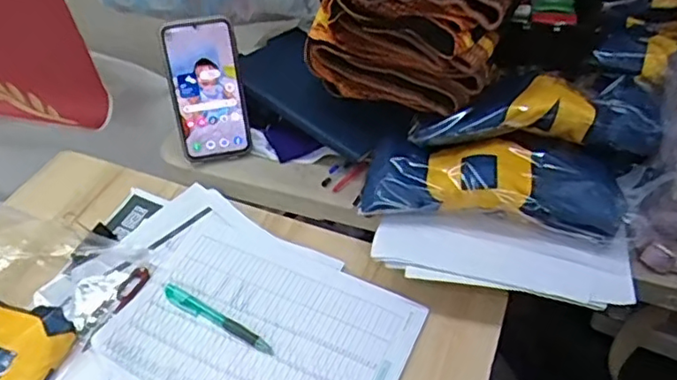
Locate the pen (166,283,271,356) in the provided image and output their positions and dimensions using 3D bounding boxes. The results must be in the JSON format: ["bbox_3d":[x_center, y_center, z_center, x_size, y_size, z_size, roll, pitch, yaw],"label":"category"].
[{"bbox_3d":[-0.124,0.131,0.618,0.142,0.010,0.016,25,49,23],"label":"pen"}]

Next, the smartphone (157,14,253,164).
[{"bbox_3d":[-0.151,-0.113,0.706,0.083,0.164,0.015,-8,25,-4],"label":"smartphone"}]

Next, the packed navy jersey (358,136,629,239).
[{"bbox_3d":[0.154,-0.005,0.629,0.258,0.053,0.075,7,43,11],"label":"packed navy jersey"}]

